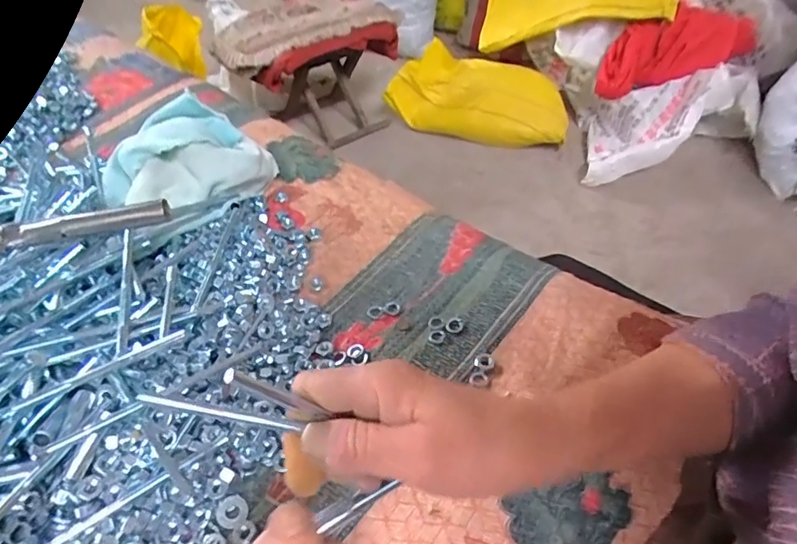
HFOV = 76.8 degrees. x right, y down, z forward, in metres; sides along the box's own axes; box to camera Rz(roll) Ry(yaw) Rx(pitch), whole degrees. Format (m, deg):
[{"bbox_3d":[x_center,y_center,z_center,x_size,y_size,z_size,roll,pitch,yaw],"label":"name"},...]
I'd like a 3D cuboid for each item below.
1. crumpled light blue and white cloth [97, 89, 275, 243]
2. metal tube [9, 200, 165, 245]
[{"bbox_3d":[-0.208,-0.113,0.494,0.158,0.084,0.134,-30,53,-22],"label":"crumpled light blue and white cloth"},{"bbox_3d":[-0.218,-0.034,0.352,0.111,0.014,0.012,-8,48,-6],"label":"metal tube"}]

